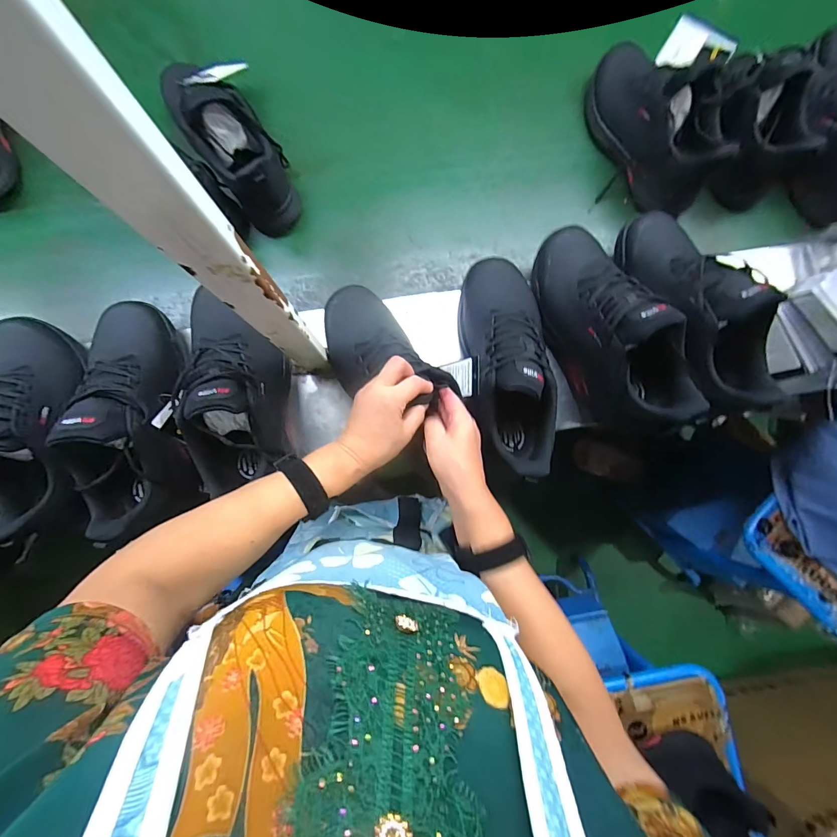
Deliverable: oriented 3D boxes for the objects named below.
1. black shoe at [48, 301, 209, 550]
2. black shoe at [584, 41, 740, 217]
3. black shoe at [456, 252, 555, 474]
[{"bbox_3d":[-0.373,-0.012,0.476,0.123,0.133,0.285,5,84,-1],"label":"black shoe"},{"bbox_3d":[0.363,-0.458,0.577,0.088,0.139,0.263,-31,86,-4],"label":"black shoe"},{"bbox_3d":[0.118,-0.077,0.487,0.095,0.118,0.290,-2,85,-2],"label":"black shoe"}]

